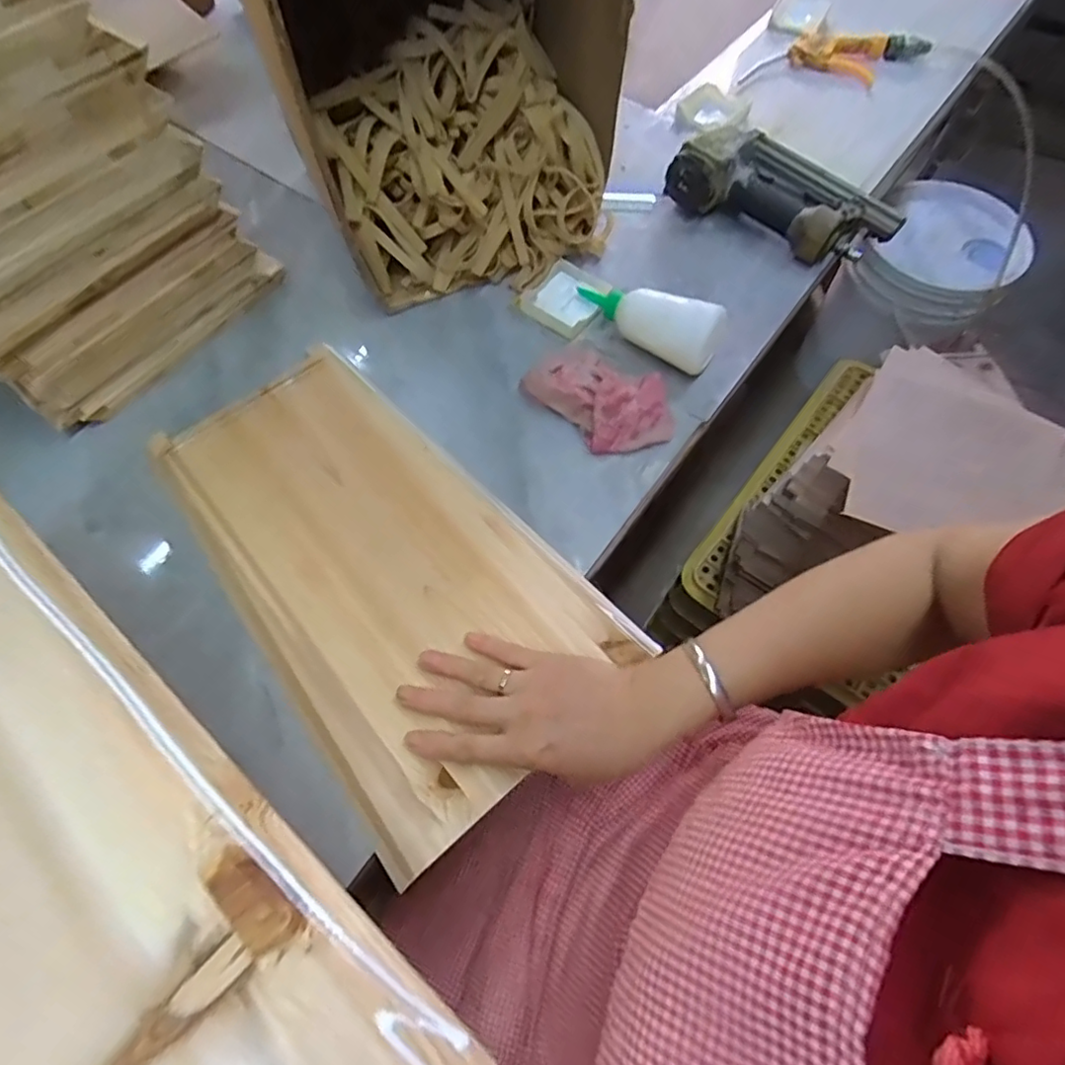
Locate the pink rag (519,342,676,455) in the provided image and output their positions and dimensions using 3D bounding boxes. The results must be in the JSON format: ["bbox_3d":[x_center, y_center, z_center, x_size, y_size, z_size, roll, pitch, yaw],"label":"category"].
[{"bbox_3d":[0.067,-0.133,0.572,0.092,0.035,0.137,-42,72,-18],"label":"pink rag"}]

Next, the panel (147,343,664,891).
[{"bbox_3d":[-0.135,0.018,0.503,0.235,0.016,0.419,-39,71,-17],"label":"panel"}]

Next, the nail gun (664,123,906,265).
[{"bbox_3d":[0.290,-0.388,0.690,0.158,0.070,0.229,-41,72,-18],"label":"nail gun"}]

